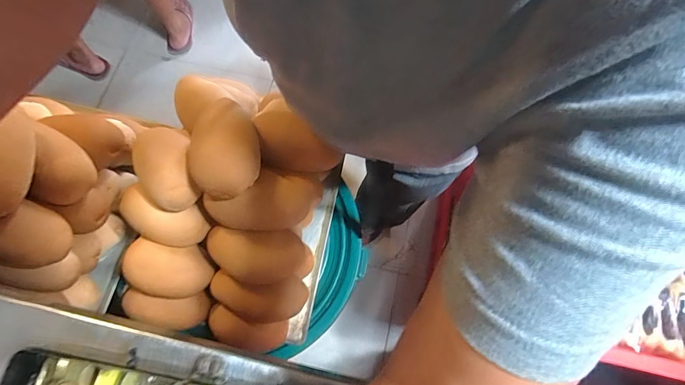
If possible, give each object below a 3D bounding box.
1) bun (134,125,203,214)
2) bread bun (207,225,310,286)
[{"bbox_3d":[-0.243,-0.034,0.500,0.079,0.048,0.119,-10,72,-5],"label":"bun"},{"bbox_3d":[-0.119,0.090,0.521,0.148,0.052,0.070,5,72,0],"label":"bread bun"}]

